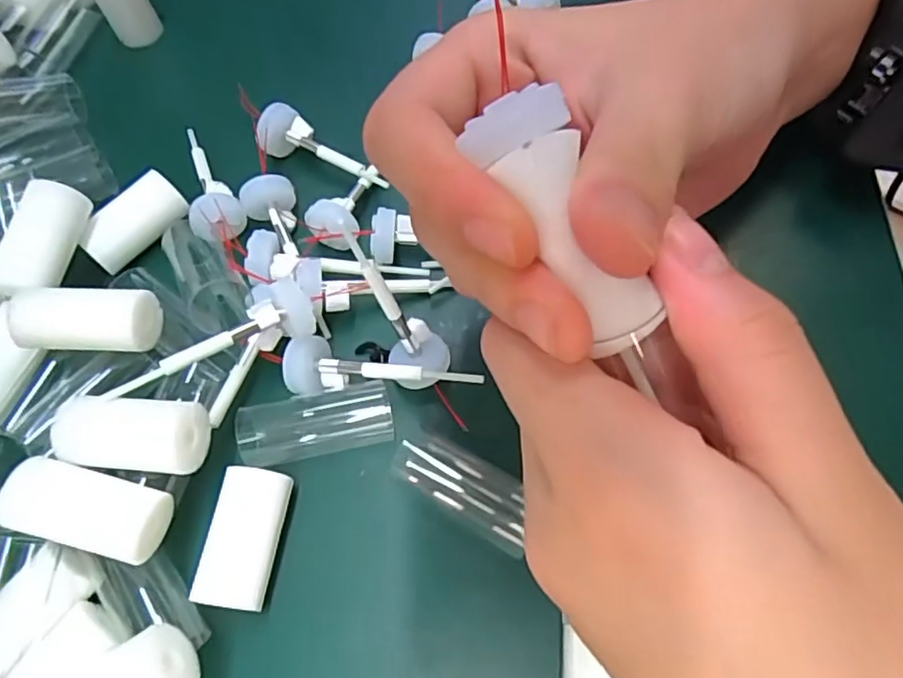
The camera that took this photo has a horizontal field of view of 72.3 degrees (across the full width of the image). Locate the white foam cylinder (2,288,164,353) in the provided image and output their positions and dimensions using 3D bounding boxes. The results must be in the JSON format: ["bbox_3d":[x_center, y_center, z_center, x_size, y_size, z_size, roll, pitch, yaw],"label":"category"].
[{"bbox_3d":[-0.118,-0.005,0.203,0.045,0.016,0.020,-1,65,2],"label":"white foam cylinder"}]

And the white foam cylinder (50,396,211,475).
[{"bbox_3d":[-0.096,0.031,0.191,0.046,0.022,0.021,4,65,4],"label":"white foam cylinder"}]

